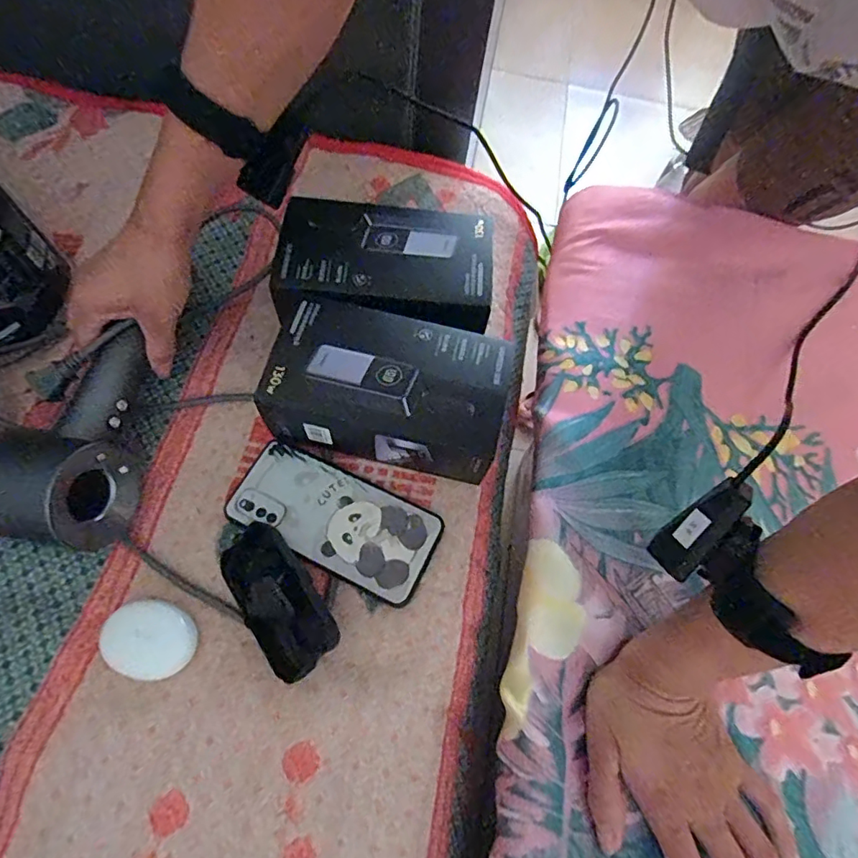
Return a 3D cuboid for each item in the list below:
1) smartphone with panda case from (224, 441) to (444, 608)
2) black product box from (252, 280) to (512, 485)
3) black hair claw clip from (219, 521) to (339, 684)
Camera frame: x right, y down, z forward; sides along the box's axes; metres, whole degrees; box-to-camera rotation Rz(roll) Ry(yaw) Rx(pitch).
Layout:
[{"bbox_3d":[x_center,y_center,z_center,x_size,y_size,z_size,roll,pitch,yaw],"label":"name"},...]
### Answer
[{"bbox_3d":[-0.076,0.070,0.412,0.164,0.010,0.075,26,63,7],"label":"smartphone with panda case"},{"bbox_3d":[-0.037,-0.024,0.417,0.183,0.077,0.115,14,64,0],"label":"black product box"},{"bbox_3d":[-0.108,0.121,0.372,0.048,0.023,0.108,-32,70,-20],"label":"black hair claw clip"}]

